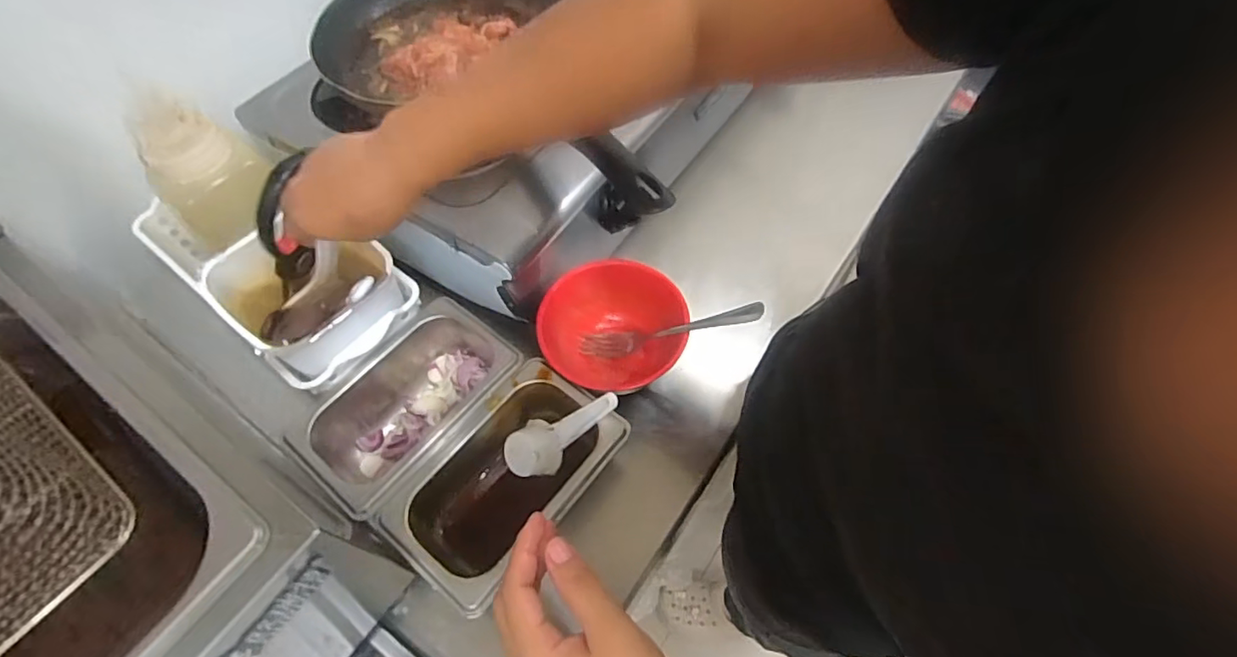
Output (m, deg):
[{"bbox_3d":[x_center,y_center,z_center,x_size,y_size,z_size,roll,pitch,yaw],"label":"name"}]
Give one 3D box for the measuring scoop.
[{"bbox_3d":[-0.042,0.081,0.450,0.108,0.028,0.038,-33,59,20],"label":"measuring scoop"}]

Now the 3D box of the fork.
[{"bbox_3d":[0.042,0.002,0.490,0.175,0.024,0.024,-12,52,36],"label":"fork"}]

